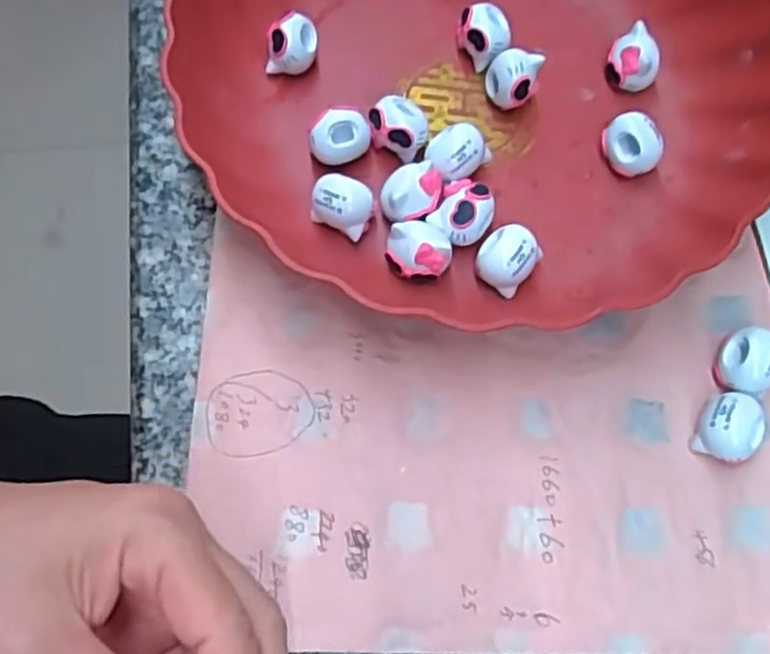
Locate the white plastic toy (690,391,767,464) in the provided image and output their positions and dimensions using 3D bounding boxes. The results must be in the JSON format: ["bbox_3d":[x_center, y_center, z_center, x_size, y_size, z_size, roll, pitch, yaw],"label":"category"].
[{"bbox_3d":[0.131,0.039,0.285,0.026,0.019,0.024,0,69,-1],"label":"white plastic toy"}]

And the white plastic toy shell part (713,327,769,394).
[{"bbox_3d":[0.141,0.015,0.293,0.020,0.023,0.024,0,69,-1],"label":"white plastic toy shell part"}]

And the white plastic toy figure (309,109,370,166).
[{"bbox_3d":[-0.019,-0.079,0.318,0.025,0.023,0.016,-4,69,-2],"label":"white plastic toy figure"}]

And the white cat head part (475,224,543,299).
[{"bbox_3d":[0.049,-0.028,0.302,0.022,0.020,0.023,0,69,-1],"label":"white cat head part"}]

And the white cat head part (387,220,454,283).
[{"bbox_3d":[0.014,-0.030,0.301,0.026,0.021,0.023,21,70,7],"label":"white cat head part"}]

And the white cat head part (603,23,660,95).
[{"bbox_3d":[0.113,-0.121,0.341,0.022,0.021,0.021,26,71,9],"label":"white cat head part"}]

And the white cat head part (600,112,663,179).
[{"bbox_3d":[0.107,-0.079,0.324,0.018,0.021,0.025,-33,73,-13],"label":"white cat head part"}]

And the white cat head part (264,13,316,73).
[{"bbox_3d":[-0.042,-0.125,0.334,0.022,0.026,0.020,-2,69,-1],"label":"white cat head part"}]

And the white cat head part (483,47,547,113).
[{"bbox_3d":[0.056,-0.107,0.331,0.022,0.028,0.018,13,69,4],"label":"white cat head part"}]

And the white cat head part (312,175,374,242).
[{"bbox_3d":[-0.017,-0.049,0.306,0.023,0.021,0.018,31,72,10],"label":"white cat head part"}]

